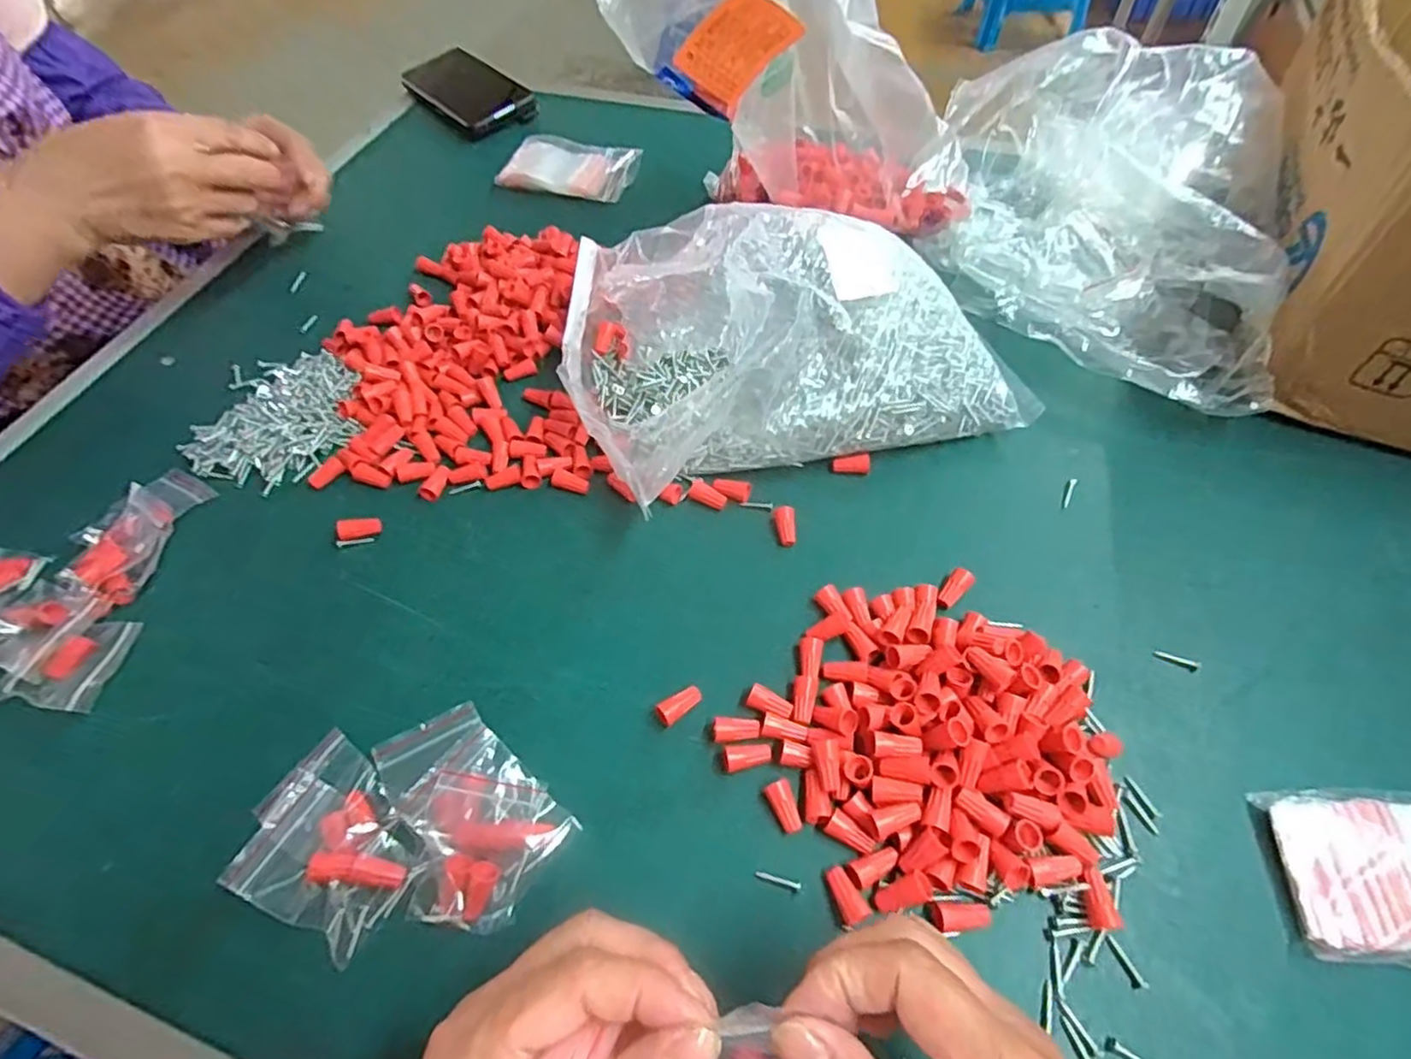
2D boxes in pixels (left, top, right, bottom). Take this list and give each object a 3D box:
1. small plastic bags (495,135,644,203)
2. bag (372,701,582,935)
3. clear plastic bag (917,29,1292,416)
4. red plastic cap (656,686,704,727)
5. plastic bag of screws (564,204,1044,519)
[{"bbox_3d":[-0.120,-0.330,0.603,0.111,0.013,0.078,18,60,14],"label":"small plastic bags"},{"bbox_3d":[-0.115,0.128,0.305,0.096,0.022,0.069,37,66,23],"label":"bag"},{"bbox_3d":[0.279,-0.228,0.482,0.229,0.101,0.299,19,60,14],"label":"clear plastic bag"},{"bbox_3d":[-0.013,0.088,0.335,0.024,0.009,0.011,-33,62,-17],"label":"red plastic cap"},{"bbox_3d":[0.043,-0.129,0.420,0.261,0.107,0.193,-17,58,-8],"label":"plastic bag of screws"}]

